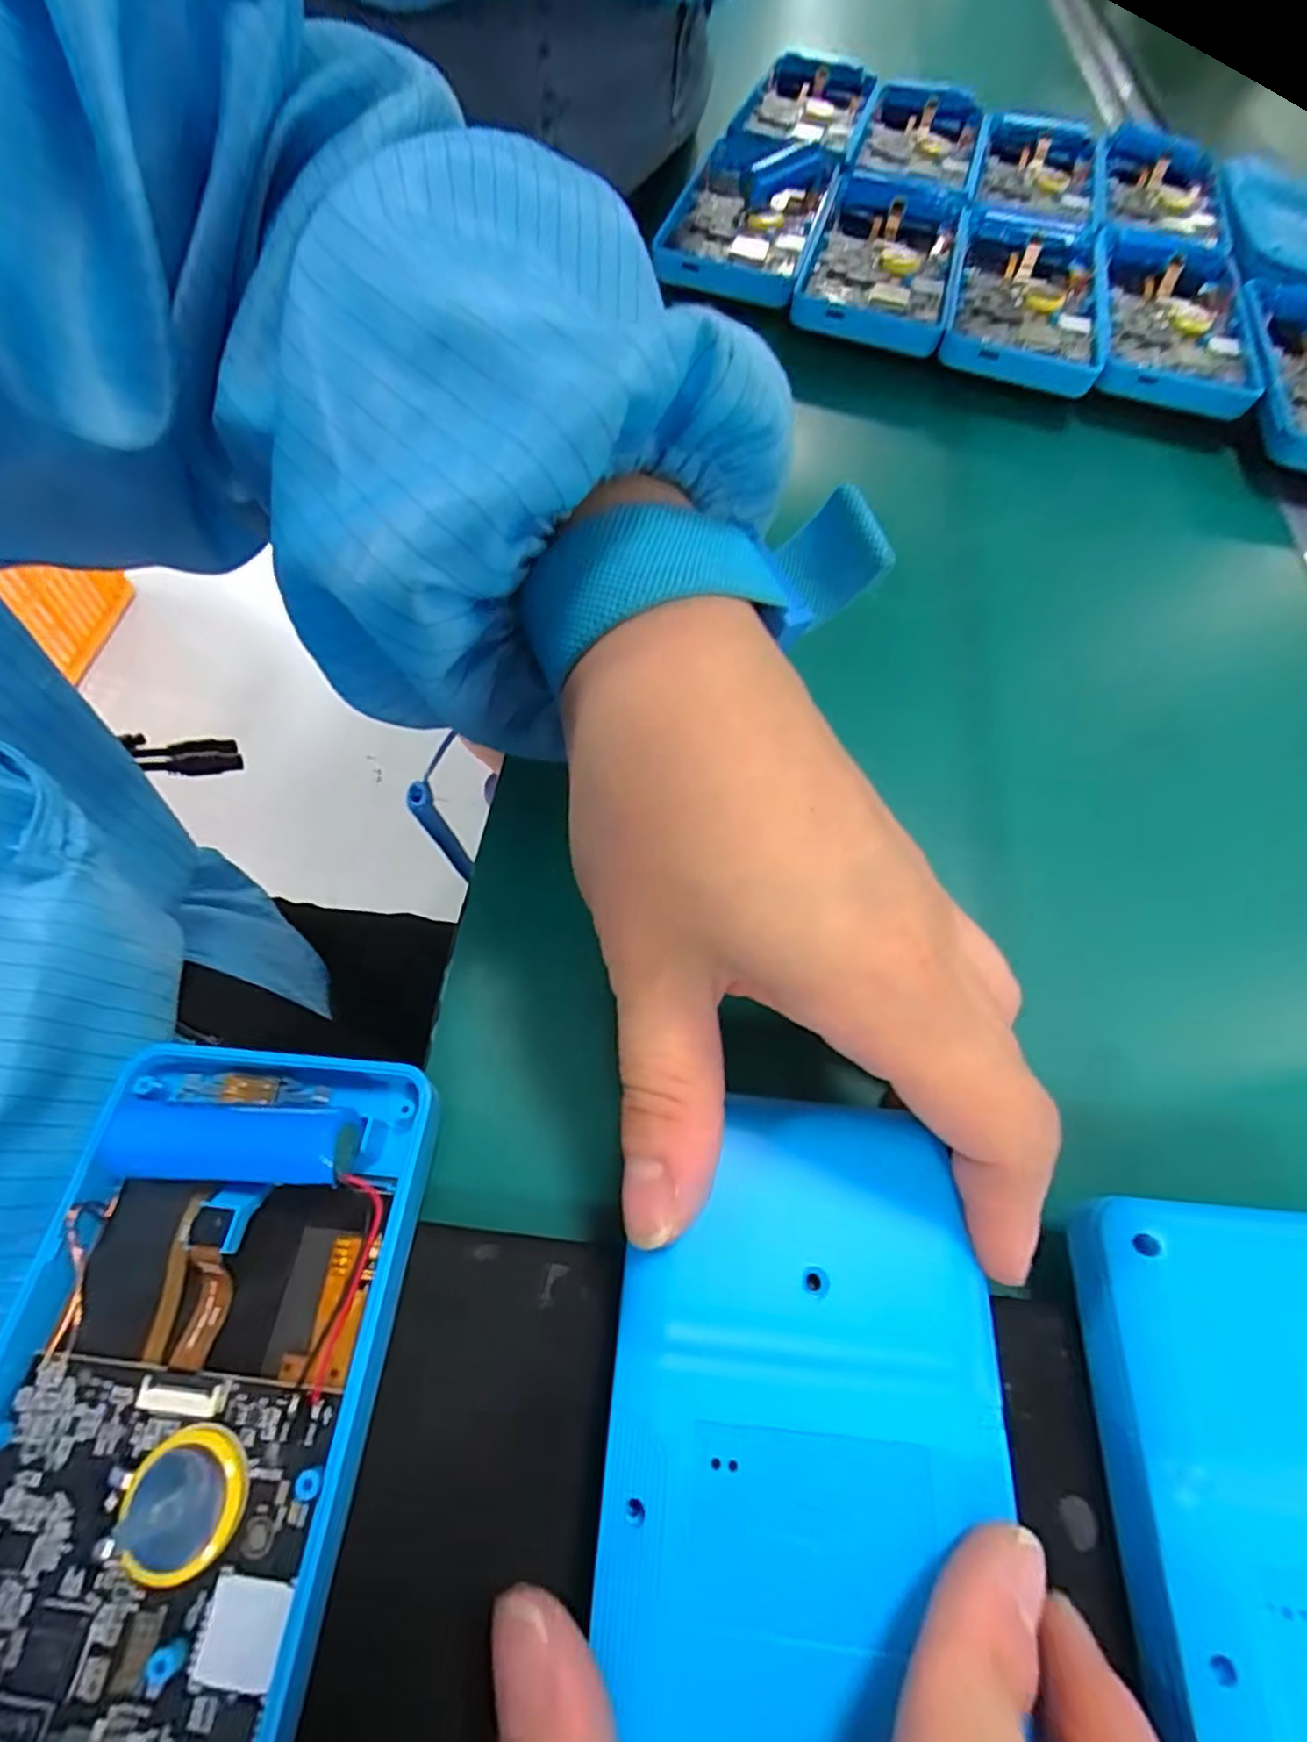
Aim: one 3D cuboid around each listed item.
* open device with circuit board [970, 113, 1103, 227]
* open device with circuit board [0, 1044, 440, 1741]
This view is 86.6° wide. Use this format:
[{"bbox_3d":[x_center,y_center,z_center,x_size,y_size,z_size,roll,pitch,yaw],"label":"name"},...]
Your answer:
[{"bbox_3d":[0.217,-0.389,0.392,0.069,0.021,0.140,16,65,4],"label":"open device with circuit board"},{"bbox_3d":[-0.088,0.104,0.126,0.070,0.027,0.137,8,63,-2],"label":"open device with circuit board"}]

